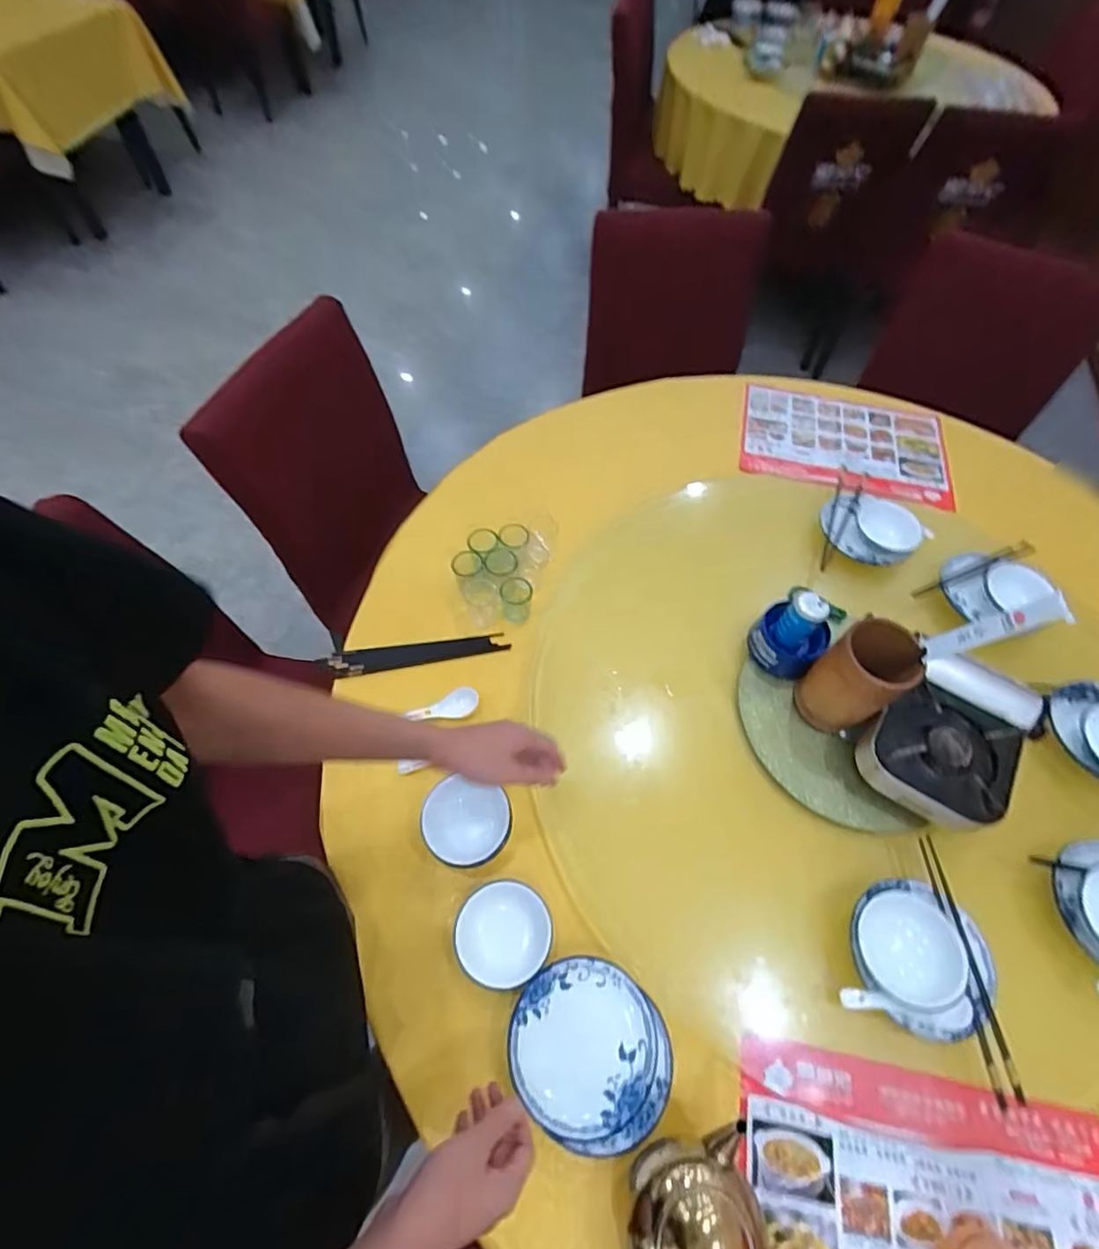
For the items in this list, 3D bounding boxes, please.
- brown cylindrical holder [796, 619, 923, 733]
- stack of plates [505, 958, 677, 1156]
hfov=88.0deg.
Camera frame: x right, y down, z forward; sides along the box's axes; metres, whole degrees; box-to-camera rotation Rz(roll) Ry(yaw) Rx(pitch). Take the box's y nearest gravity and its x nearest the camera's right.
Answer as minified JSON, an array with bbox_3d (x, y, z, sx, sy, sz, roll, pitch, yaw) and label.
[{"bbox_3d":[0.421,0.078,0.785,0.085,0.173,0.095,-28,64,-15],"label":"brown cylindrical holder"},{"bbox_3d":[0.046,0.472,0.632,0.174,0.049,0.158,40,67,21],"label":"stack of plates"}]

